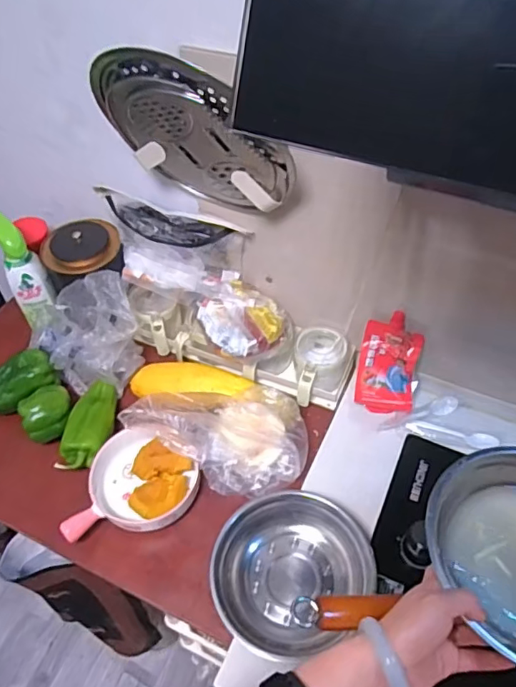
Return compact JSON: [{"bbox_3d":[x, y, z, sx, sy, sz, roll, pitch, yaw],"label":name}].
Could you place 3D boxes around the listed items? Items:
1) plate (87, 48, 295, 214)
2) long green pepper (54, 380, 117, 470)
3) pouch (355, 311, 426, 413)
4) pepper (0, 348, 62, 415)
[{"bbox_3d":[-0.079,-0.250,0.654,0.249,0.186,0.030,30,68,-20],"label":"plate"},{"bbox_3d":[-0.248,0.123,0.815,0.064,0.056,0.145,5,51,5],"label":"long green pepper"},{"bbox_3d":[0.196,0.031,0.812,0.087,0.162,0.031,9,22,19],"label":"pouch"},{"bbox_3d":[-0.373,0.061,0.831,0.118,0.054,0.070,-30,57,-21],"label":"pepper"}]

